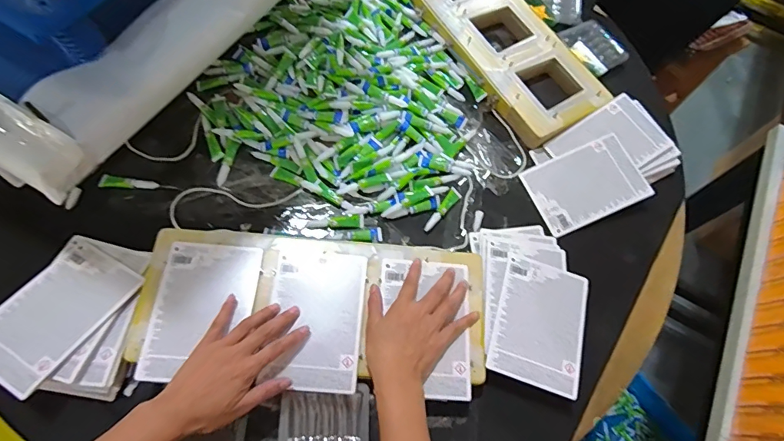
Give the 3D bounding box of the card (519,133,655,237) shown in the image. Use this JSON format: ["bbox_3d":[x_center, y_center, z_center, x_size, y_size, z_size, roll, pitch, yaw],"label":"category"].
[{"bbox_3d":[0.299,-0.055,0.688,0.166,0.005,0.116,-24,70,-1],"label":"card"}]

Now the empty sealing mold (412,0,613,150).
[{"bbox_3d":[0.186,-0.329,0.776,0.175,0.028,0.422,-28,73,-12],"label":"empty sealing mold"}]

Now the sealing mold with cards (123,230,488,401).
[{"bbox_3d":[-0.092,0.112,0.557,0.426,0.025,0.186,6,69,-3],"label":"sealing mold with cards"}]

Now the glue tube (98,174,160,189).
[{"bbox_3d":[-0.376,-0.053,0.635,0.080,0.015,0.016,5,65,-3],"label":"glue tube"}]

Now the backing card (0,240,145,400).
[{"bbox_3d":[-0.401,0.109,0.530,0.113,0.008,0.169,25,55,14],"label":"backing card"}]

